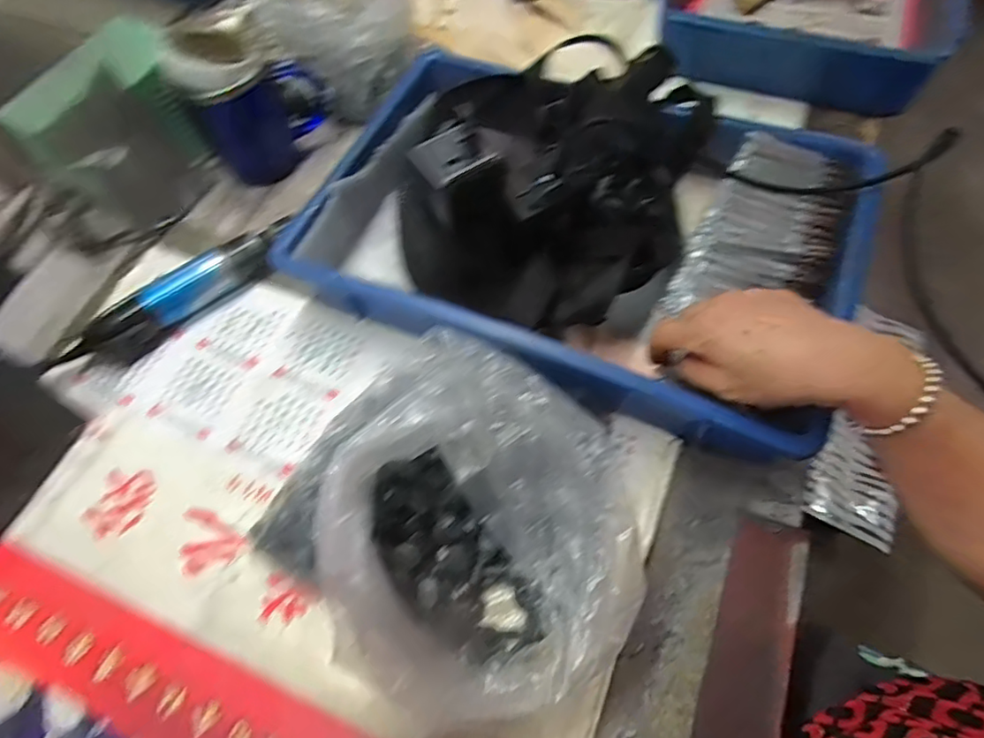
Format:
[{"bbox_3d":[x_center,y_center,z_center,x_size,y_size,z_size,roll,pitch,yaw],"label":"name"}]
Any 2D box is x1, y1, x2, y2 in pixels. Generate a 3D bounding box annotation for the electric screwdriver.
[{"bbox_3d":[-0.290,-0.062,0.523,0.237,0.038,0.037,-33,65,-13],"label":"electric screwdriver"}]

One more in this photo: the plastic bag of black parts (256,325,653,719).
[{"bbox_3d":[-0.021,0.100,0.377,0.234,0.095,0.198,33,69,19],"label":"plastic bag of black parts"}]

